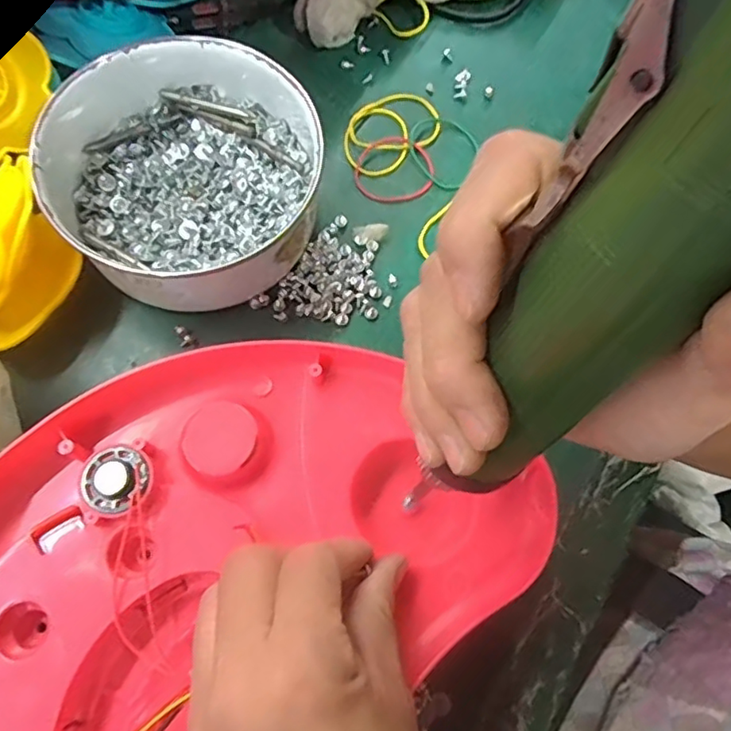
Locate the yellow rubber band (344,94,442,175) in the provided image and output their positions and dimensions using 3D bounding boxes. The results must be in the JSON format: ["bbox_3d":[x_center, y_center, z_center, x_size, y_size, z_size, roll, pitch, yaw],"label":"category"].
[{"bbox_3d":[0.015,-0.149,0.369,0.069,0.006,0.046,-38,75,-14],"label":"yellow rubber band"}]

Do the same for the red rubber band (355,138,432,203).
[{"bbox_3d":[0.018,-0.120,0.362,0.048,0.004,0.044,1,78,-3],"label":"red rubber band"}]

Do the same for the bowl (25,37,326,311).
[{"bbox_3d":[-0.102,-0.104,0.318,0.141,0.060,0.132,1,70,-1],"label":"bowl"}]

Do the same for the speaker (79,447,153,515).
[{"bbox_3d":[-0.106,0.048,0.249,0.029,0.005,0.027,1,70,-1],"label":"speaker"}]

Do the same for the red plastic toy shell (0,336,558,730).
[{"bbox_3d":[-0.081,0.133,0.231,0.222,0.042,0.332,27,72,8],"label":"red plastic toy shell"}]

